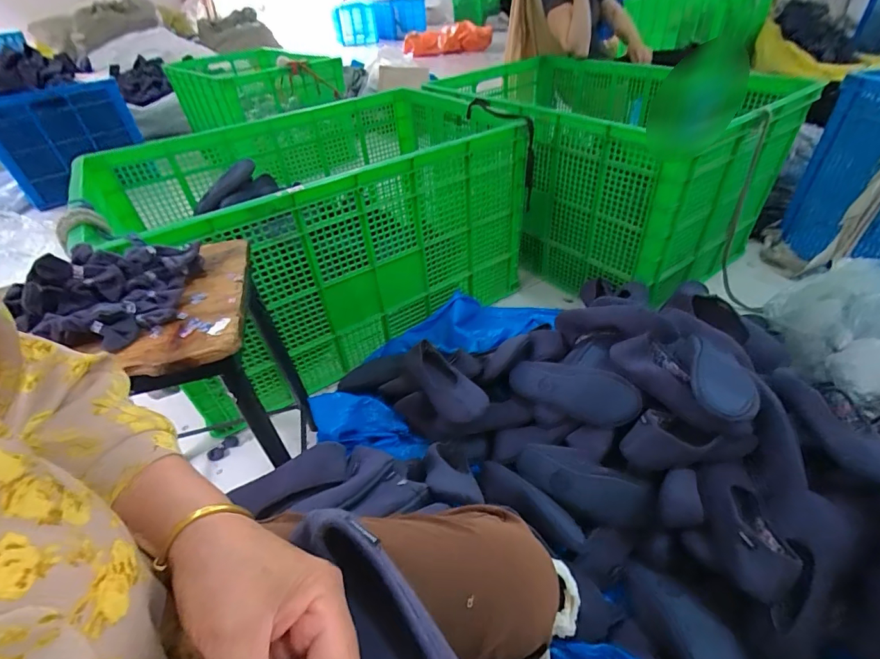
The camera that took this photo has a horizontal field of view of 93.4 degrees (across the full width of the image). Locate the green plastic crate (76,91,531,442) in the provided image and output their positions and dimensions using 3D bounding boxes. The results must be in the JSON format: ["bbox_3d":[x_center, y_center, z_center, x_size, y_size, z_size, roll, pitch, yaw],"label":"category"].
[{"bbox_3d":[-0.340,-0.320,1.255,1.046,0.505,0.765,-24,44,-20],"label":"green plastic crate"}]

